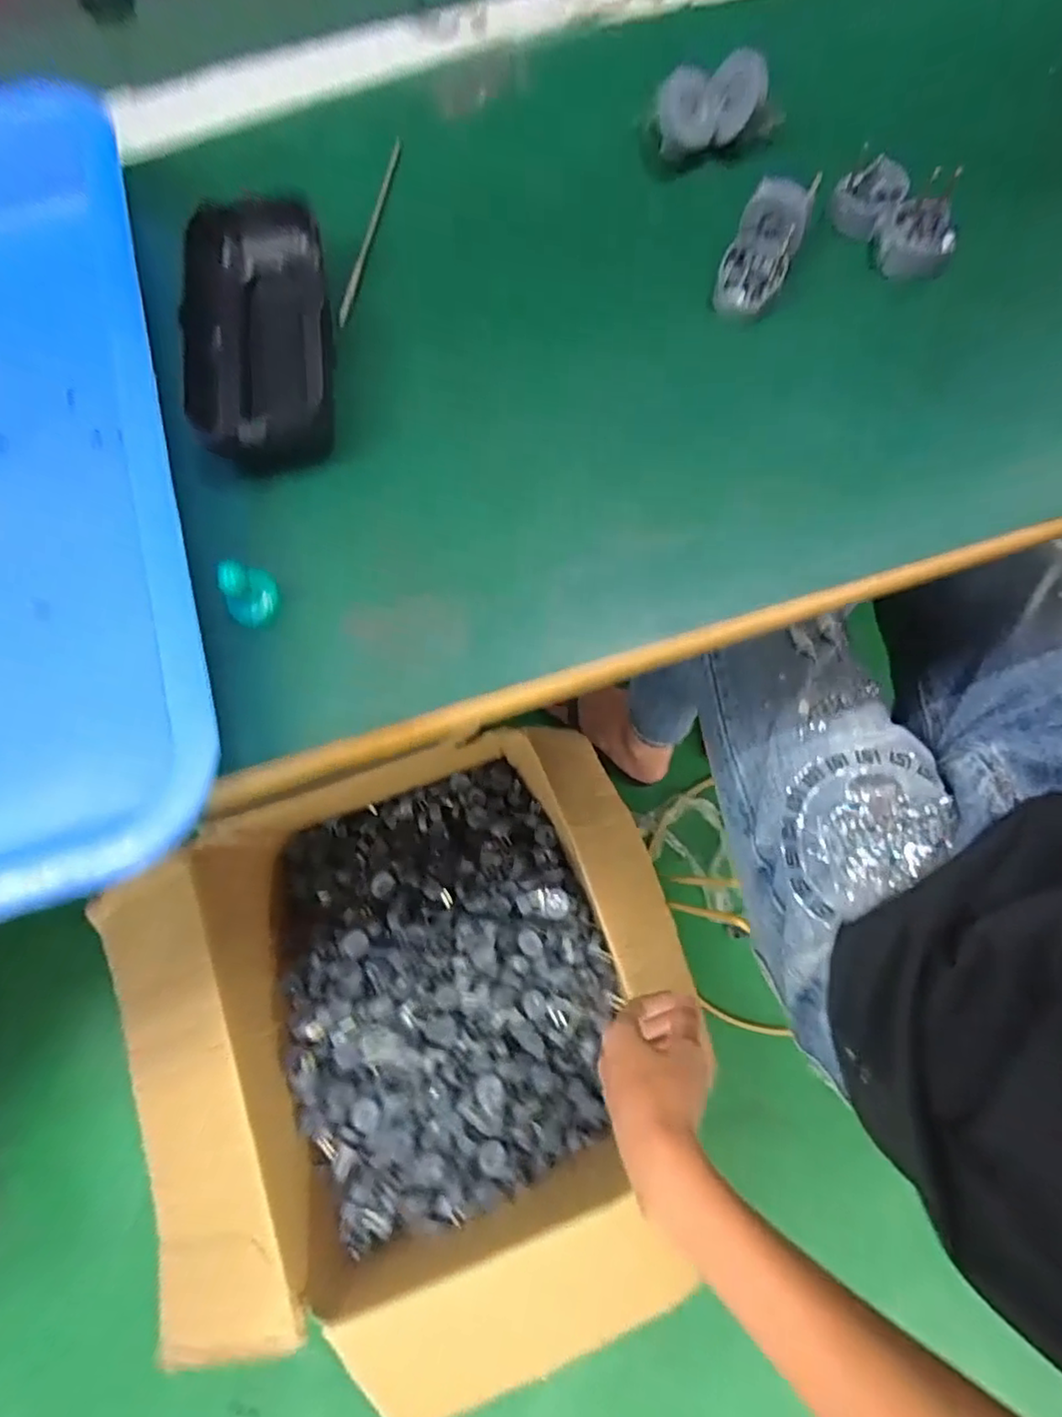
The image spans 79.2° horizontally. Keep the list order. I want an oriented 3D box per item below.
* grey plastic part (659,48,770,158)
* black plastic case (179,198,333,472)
[{"bbox_3d":[0.074,-0.249,0.264,0.046,0.022,0.016,-14,74,-2],"label":"grey plastic part"},{"bbox_3d":[-0.104,-0.144,0.249,0.050,0.024,0.113,-10,74,-1],"label":"black plastic case"}]

